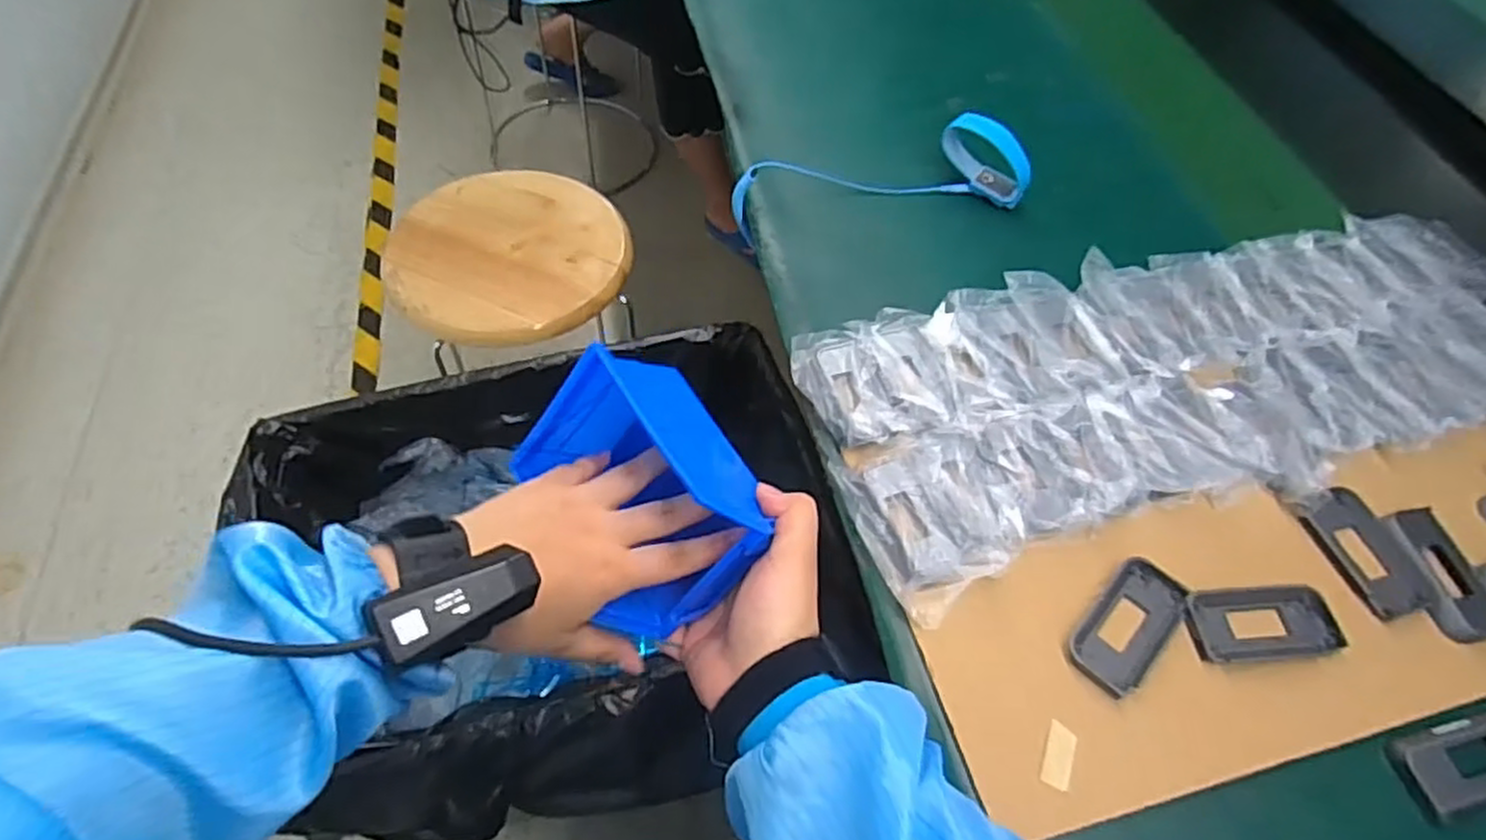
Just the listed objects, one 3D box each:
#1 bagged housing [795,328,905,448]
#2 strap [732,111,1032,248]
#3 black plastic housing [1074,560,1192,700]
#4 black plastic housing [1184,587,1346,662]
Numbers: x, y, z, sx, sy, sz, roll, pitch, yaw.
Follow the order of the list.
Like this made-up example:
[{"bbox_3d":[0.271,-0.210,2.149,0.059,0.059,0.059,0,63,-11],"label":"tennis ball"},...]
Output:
[{"bbox_3d":[0.065,-0.022,0.481,0.051,0.018,0.092,-12,58,-12],"label":"bagged housing"},{"bbox_3d":[0.106,-0.190,0.582,0.228,0.057,0.066,-9,57,-9],"label":"strap"},{"bbox_3d":[0.205,0.109,0.402,0.038,0.009,0.077,36,61,19],"label":"black plastic housing"},{"bbox_3d":[0.278,0.108,0.405,0.080,0.007,0.037,-3,56,-6],"label":"black plastic housing"}]

